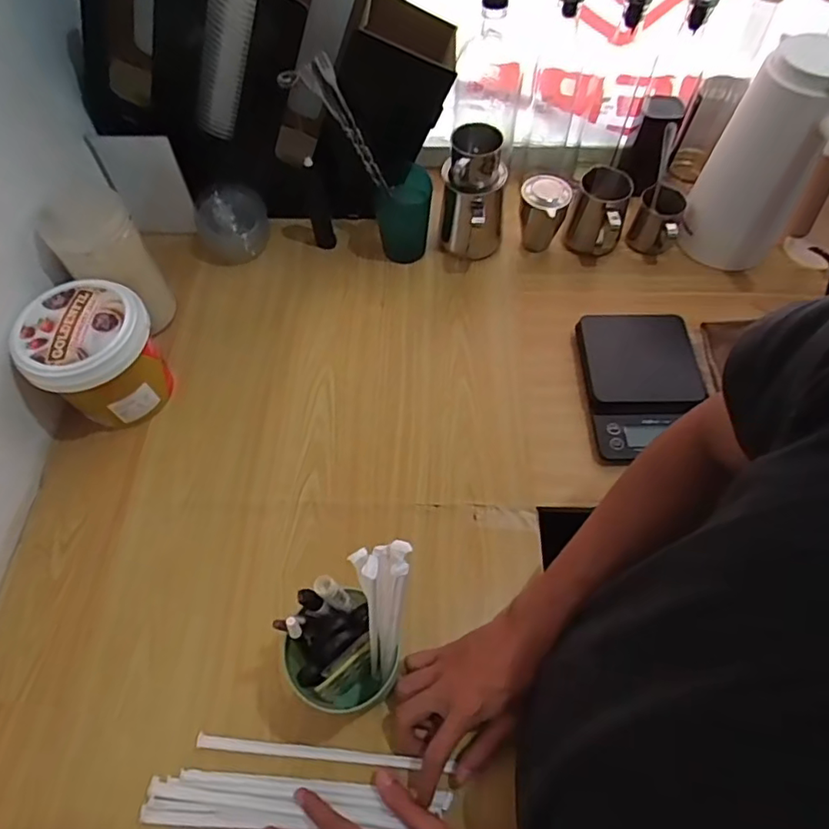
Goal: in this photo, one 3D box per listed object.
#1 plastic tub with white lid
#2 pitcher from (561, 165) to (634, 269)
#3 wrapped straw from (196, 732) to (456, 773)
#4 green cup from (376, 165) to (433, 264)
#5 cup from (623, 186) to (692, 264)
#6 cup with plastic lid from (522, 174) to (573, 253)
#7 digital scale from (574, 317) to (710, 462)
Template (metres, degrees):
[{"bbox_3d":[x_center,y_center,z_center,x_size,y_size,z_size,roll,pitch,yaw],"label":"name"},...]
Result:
[{"bbox_3d":[-0.346,-0.061,0.640,0.119,0.126,0.124,-1,60,1],"label":"plastic tub with white lid"},{"bbox_3d":[0.242,-0.262,0.761,0.065,0.095,0.076,17,62,11],"label":"pitcher"},{"bbox_3d":[-0.082,0.298,0.507,0.220,0.004,0.010,5,60,3],"label":"wrapped straw"},{"bbox_3d":[-0.013,-0.265,0.771,0.069,0.095,0.070,-1,60,1],"label":"green cup"},{"bbox_3d":[0.329,-0.258,0.766,0.061,0.072,0.067,-1,60,1],"label":"cup"},{"bbox_3d":[0.171,-0.262,0.768,0.059,0.092,0.052,7,60,6],"label":"cup with plastic lid"},{"bbox_3d":[0.270,-0.041,0.671,0.136,0.030,0.193,-3,60,0],"label":"digital scale"}]

